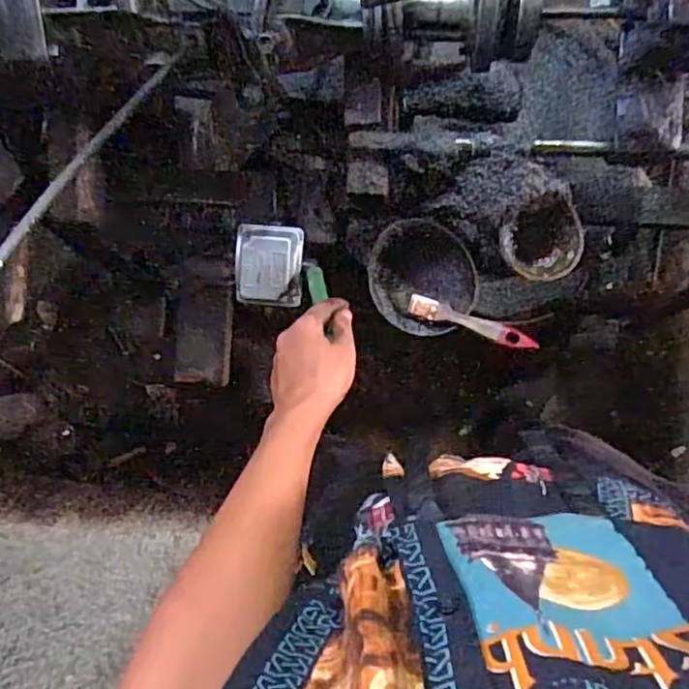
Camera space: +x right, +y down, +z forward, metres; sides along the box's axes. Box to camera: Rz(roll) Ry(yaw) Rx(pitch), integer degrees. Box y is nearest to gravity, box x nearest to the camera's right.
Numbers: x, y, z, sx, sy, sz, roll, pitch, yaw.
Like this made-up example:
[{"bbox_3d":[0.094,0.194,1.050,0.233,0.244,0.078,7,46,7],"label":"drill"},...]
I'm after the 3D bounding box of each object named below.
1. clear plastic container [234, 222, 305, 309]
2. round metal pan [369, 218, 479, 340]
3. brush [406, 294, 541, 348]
[{"bbox_3d":[-0.083,-0.087,0.665,0.071,0.033,0.086,6,95,3],"label":"clear plastic container"},{"bbox_3d":[0.084,-0.073,0.670,0.109,0.035,0.125,-41,91,6],"label":"round metal pan"},{"bbox_3d":[0.134,-0.023,0.643,0.140,0.013,0.021,21,96,21],"label":"brush"}]

